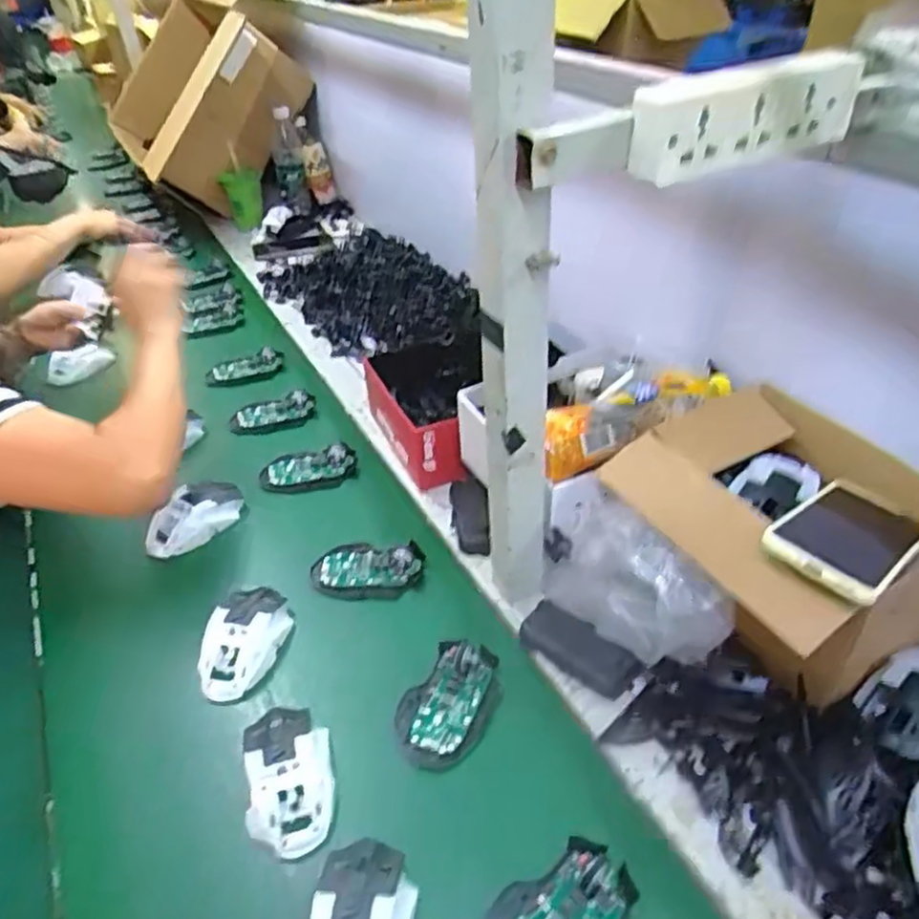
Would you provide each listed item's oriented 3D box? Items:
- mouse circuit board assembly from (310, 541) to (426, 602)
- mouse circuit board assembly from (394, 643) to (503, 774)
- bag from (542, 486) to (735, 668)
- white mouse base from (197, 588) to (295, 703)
[{"bbox_3d":[-0.099,0.115,0.735,0.114,0.025,0.063,2,40,10],"label":"mouse circuit board assembly"},{"bbox_3d":[-0.007,0.210,0.606,0.075,0.024,0.109,18,45,27],"label":"mouse circuit board assembly"},{"bbox_3d":[0.149,0.108,0.610,0.072,0.141,0.170,-29,44,-25],"label":"bag"},{"bbox_3d":[-0.202,0.168,0.666,0.064,0.048,0.115,-1,39,6],"label":"white mouse base"}]

